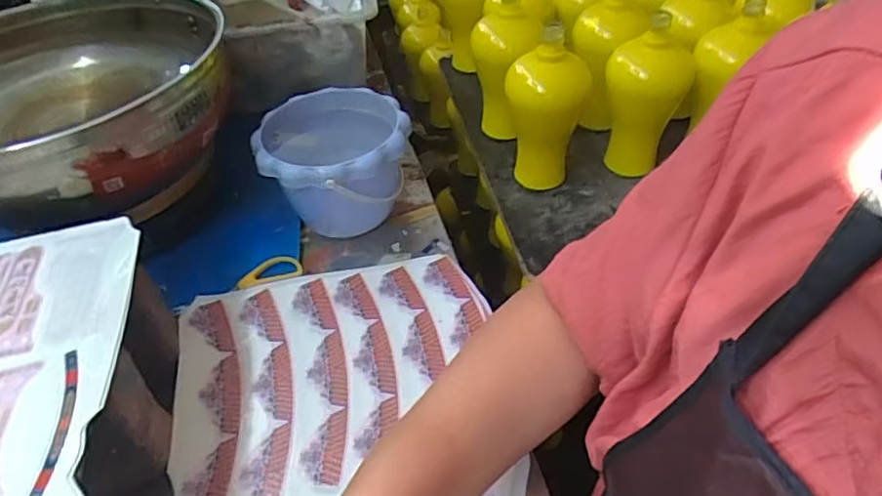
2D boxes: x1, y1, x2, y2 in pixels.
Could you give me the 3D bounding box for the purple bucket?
[{"bbox_3d":[-0.114,-0.085,0.642,0.151,0.117,0.156,-1,43,1],"label":"purple bucket"}]

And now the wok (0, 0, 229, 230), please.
[{"bbox_3d":[-0.363,-0.151,0.589,0.282,0.100,0.331,-13,44,-12],"label":"wok"}]

